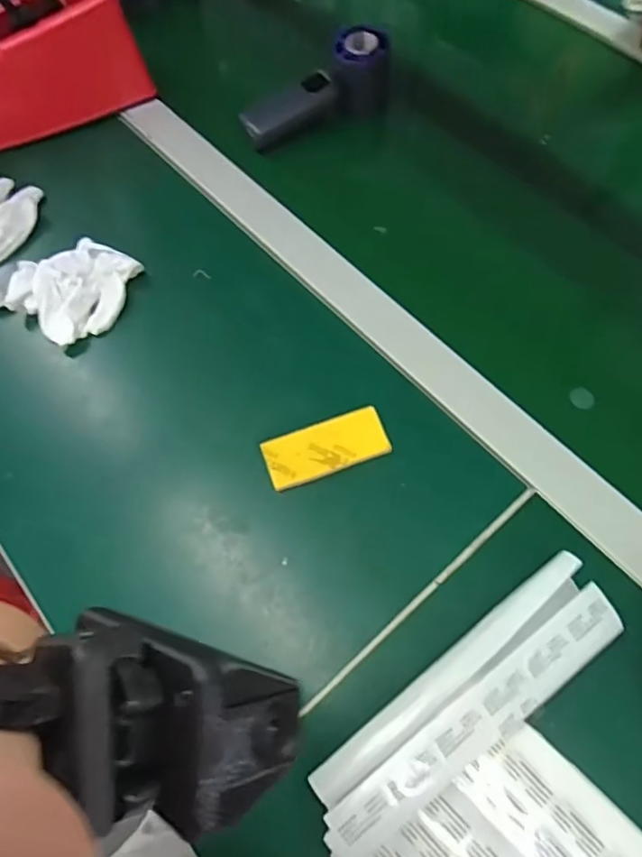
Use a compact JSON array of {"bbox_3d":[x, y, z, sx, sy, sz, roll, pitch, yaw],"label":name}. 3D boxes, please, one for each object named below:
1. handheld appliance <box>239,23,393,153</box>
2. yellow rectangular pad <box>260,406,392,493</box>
[{"bbox_3d":[-0.002,-0.316,0.536,0.155,0.059,0.061,-27,65,3],"label":"handheld appliance"},{"bbox_3d":[0.004,0.014,0.398,0.086,0.004,0.038,-19,65,-7],"label":"yellow rectangular pad"}]

